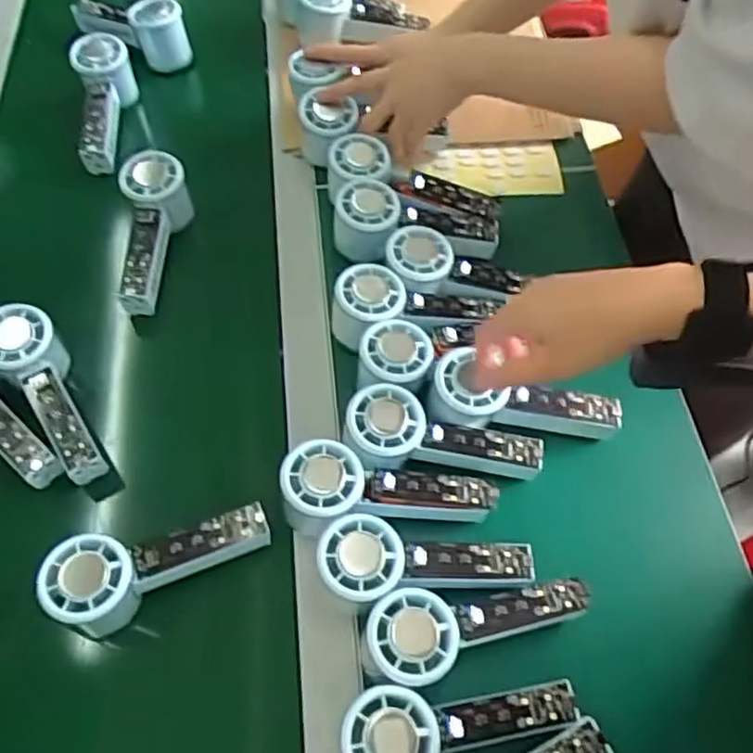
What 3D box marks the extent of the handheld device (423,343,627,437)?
[{"bbox_3d":[0.115,0.018,0.524,0.146,0.037,0.053,9,59,-10],"label":"handheld device"}]

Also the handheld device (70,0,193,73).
[{"bbox_3d":[-0.279,-0.400,0.759,0.147,0.064,0.066,40,66,19],"label":"handheld device"}]

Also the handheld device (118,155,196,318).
[{"bbox_3d":[-0.209,-0.128,0.619,0.052,0.059,0.147,4,73,0],"label":"handheld device"}]

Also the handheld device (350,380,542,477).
[{"bbox_3d":[0.051,0.048,0.507,0.149,0.048,0.061,5,60,1],"label":"handheld device"}]

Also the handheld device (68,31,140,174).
[{"bbox_3d":[-0.289,-0.279,0.711,0.056,0.065,0.148,-1,75,-3],"label":"handheld device"}]

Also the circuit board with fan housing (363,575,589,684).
[{"bbox_3d":[0.066,0.158,0.434,0.153,0.018,0.052,-4,59,-19],"label":"circuit board with fan housing"}]

